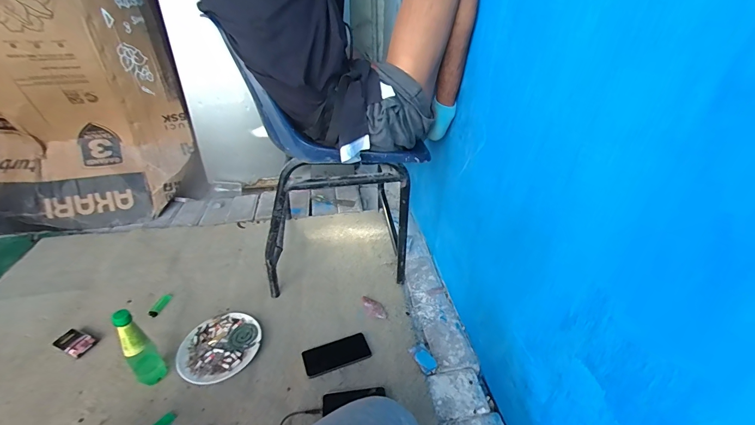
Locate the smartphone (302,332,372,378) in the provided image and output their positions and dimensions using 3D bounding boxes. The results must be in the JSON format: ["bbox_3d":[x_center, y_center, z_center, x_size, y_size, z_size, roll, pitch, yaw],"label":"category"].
[{"bbox_3d":[-0.102,0.357,0.854,0.161,0.007,0.077,-12,36,-19],"label":"smartphone"}]

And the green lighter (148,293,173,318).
[{"bbox_3d":[-0.637,0.270,0.994,0.029,0.014,0.091,3,34,4],"label":"green lighter"}]

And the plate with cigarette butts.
[{"bbox_3d":[-0.408,0.341,0.877,0.192,0.013,0.197,0,34,0],"label":"plate with cigarette butts"}]

